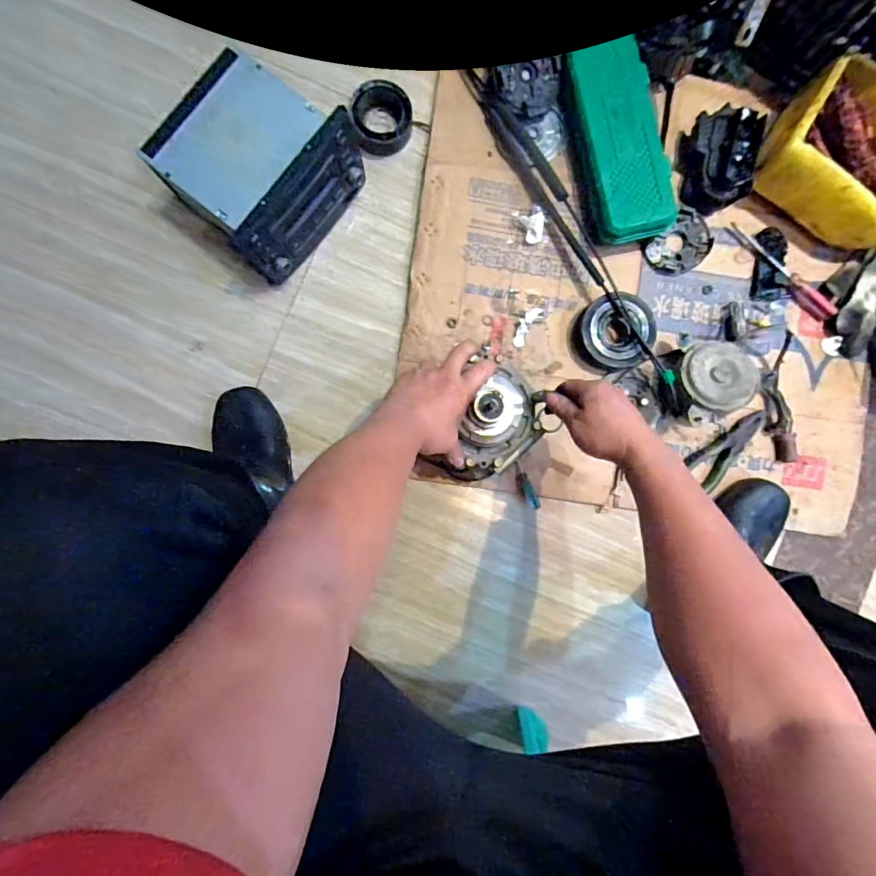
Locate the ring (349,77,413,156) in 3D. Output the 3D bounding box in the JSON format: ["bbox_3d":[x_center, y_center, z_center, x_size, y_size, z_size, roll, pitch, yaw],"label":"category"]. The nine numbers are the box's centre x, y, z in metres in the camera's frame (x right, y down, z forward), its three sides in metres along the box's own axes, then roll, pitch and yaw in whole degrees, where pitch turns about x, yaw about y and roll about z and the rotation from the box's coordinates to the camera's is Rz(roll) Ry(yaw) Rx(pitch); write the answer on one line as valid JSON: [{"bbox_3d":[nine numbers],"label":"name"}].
[{"bbox_3d":[-0.079,-0.455,0.660,0.082,0.038,0.082,0,88,0],"label":"ring"}]

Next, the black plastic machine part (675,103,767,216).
[{"bbox_3d":[0.390,-0.389,0.645,0.086,0.060,0.123,3,88,0],"label":"black plastic machine part"}]

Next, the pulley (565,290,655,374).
[{"bbox_3d":[0.245,-0.146,0.652,0.107,0.041,0.096,-3,88,0],"label":"pulley"}]

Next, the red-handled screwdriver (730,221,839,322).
[{"bbox_3d":[0.497,-0.242,0.666,0.190,0.018,0.027,44,89,1],"label":"red-handled screwdriver"}]

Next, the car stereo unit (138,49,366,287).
[{"bbox_3d":[-0.239,-0.353,0.618,0.198,0.123,0.204,37,89,1],"label":"car stereo unit"}]

